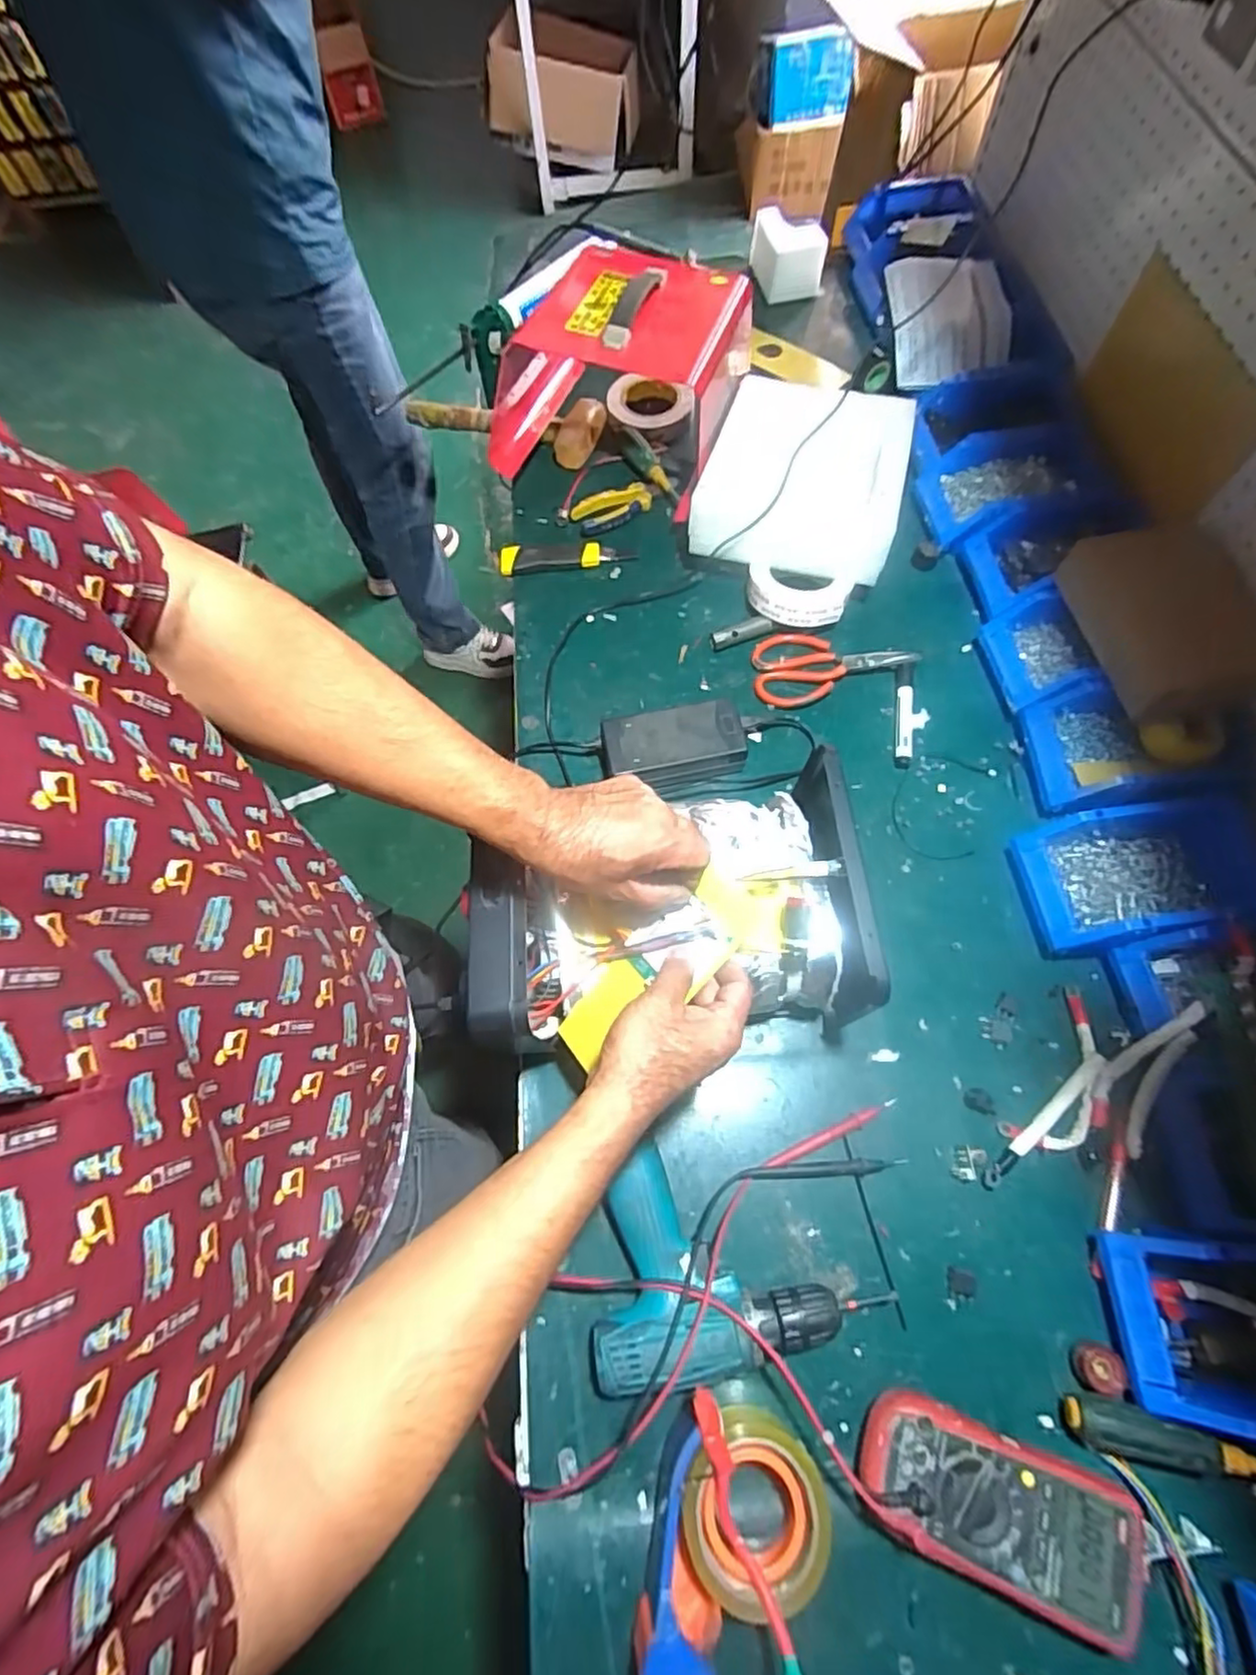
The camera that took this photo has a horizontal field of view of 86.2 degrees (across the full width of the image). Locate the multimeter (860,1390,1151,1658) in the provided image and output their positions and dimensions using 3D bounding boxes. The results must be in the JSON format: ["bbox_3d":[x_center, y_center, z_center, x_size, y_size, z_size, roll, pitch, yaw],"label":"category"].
[{"bbox_3d":[0.254,0.465,0.467,0.184,0.046,0.089,18,69,10],"label":"multimeter"}]

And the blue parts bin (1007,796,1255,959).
[{"bbox_3d":[0.476,0.036,0.630,0.185,0.080,0.121,-9,67,-1],"label":"blue parts bin"}]

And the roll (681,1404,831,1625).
[{"bbox_3d":[0.086,0.462,0.471,0.097,0.060,0.098,-1,67,2],"label":"roll"}]

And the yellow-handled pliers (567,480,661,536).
[{"bbox_3d":[-0.014,-0.439,0.887,0.125,0.025,0.055,-31,69,-11],"label":"yellow-handled pliers"}]

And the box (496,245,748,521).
[{"bbox_3d":[-0.020,-0.597,0.855,0.313,0.157,0.273,18,69,10],"label":"box"}]

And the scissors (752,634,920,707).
[{"bbox_3d":[0.235,-0.204,0.778,0.178,0.017,0.093,-9,67,-1],"label":"scissors"}]

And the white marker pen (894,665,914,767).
[{"bbox_3d":[0.305,-0.134,0.742,0.019,0.017,0.124,7,67,5],"label":"white marker pen"}]

